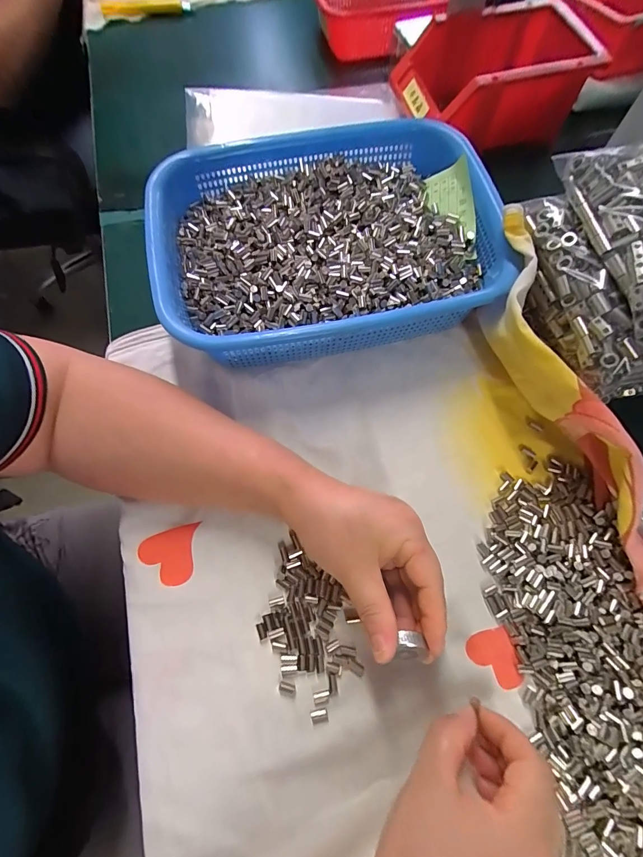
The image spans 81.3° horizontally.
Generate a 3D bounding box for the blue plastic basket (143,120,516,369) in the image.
[{"bbox_3d":[0.004,-0.159,0.336,0.282,0.071,0.208,-11,71,-4],"label":"blue plastic basket"}]

